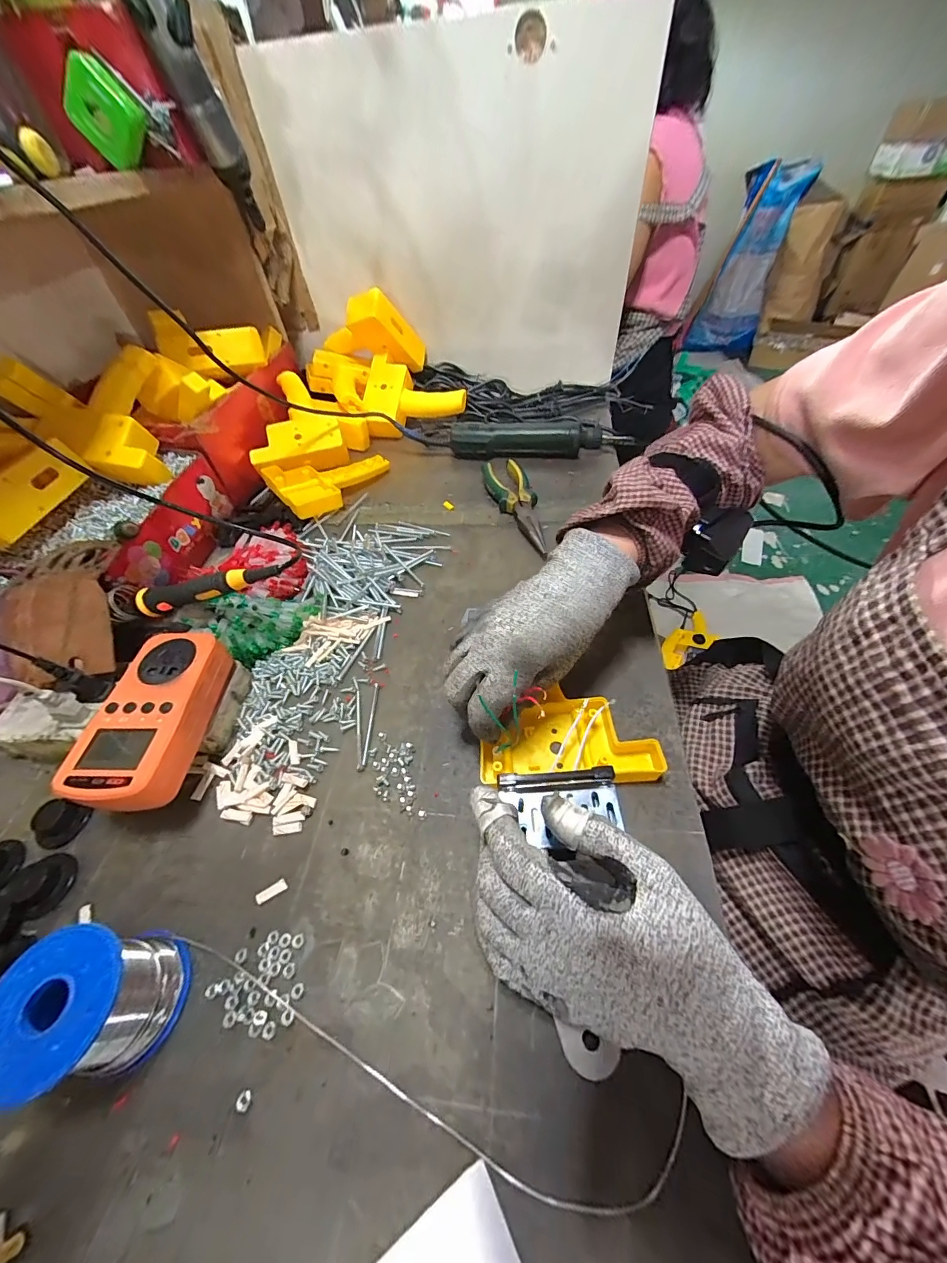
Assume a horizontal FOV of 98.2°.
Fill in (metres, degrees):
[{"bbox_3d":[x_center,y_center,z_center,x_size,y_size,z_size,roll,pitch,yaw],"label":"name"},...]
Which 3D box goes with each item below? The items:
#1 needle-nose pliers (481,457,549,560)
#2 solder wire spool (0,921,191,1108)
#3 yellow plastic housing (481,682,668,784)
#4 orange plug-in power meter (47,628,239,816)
[{"bbox_3d":[0.057,-0.160,0.508,0.048,0.026,0.198,-16,51,-8],"label":"needle-nose pliers"},{"bbox_3d":[-0.200,0.195,0.216,0.057,0.061,0.061,-3,51,3],"label":"solder wire spool"},{"bbox_3d":[0.070,0.078,0.311,0.126,0.025,0.063,-2,51,3],"label":"yellow plastic housing"},{"bbox_3d":[-0.231,0.060,0.299,0.066,0.030,0.128,-3,51,3],"label":"orange plug-in power meter"}]

